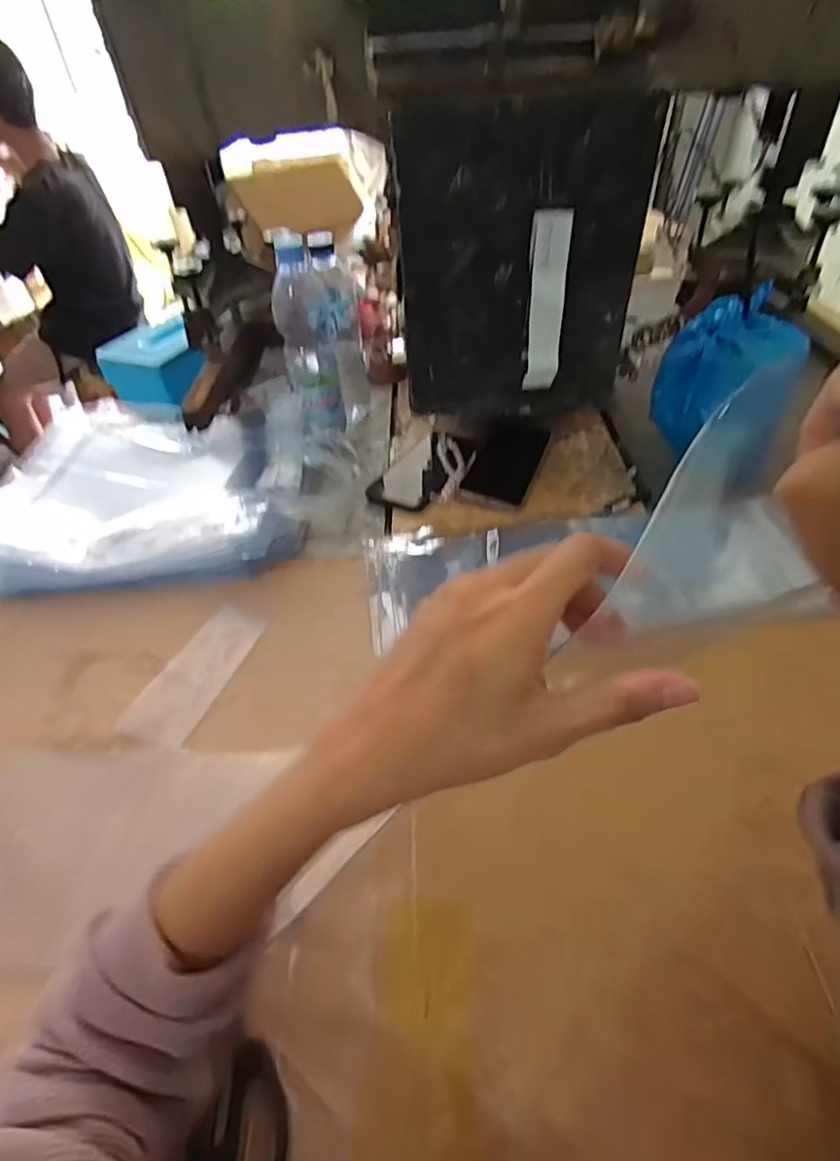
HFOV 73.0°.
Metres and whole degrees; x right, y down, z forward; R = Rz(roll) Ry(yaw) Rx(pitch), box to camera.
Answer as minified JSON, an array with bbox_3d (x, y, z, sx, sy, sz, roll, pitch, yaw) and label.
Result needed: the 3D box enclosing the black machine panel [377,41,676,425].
[{"bbox_3d":[0.080,-0.262,0.475,0.206,0.264,0.043,-1,44,5],"label":"black machine panel"}]

